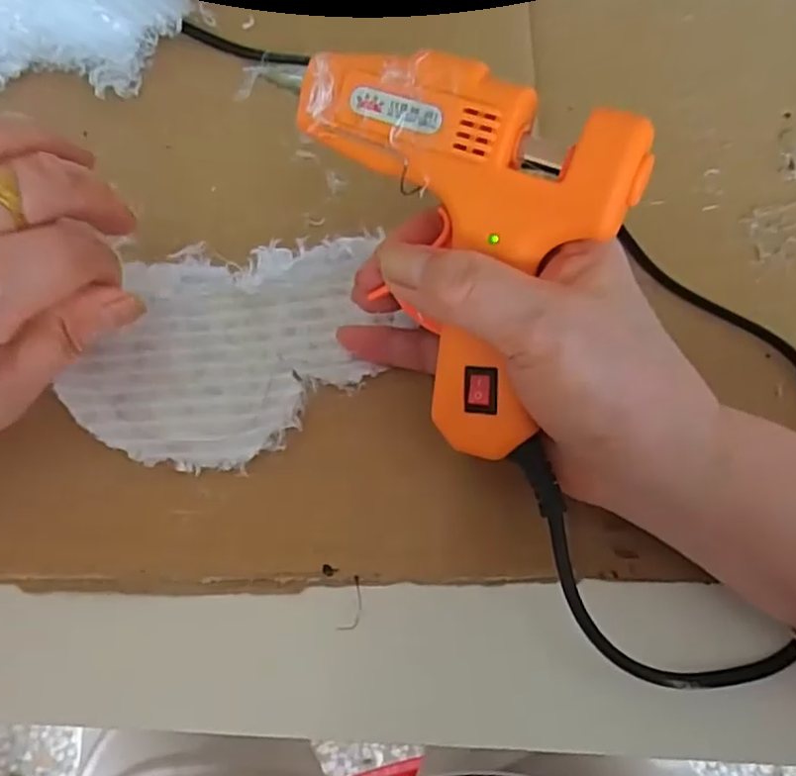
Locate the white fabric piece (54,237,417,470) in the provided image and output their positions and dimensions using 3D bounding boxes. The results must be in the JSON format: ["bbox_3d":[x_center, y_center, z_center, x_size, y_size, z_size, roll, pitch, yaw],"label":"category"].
[{"bbox_3d":[-0.065,-0.013,0.257,0.111,0.014,0.081,-6,67,-4],"label":"white fabric piece"}]

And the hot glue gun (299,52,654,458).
[{"bbox_3d":[0.013,-0.051,0.227,0.113,0.030,0.107,32,112,13],"label":"hot glue gun"}]

